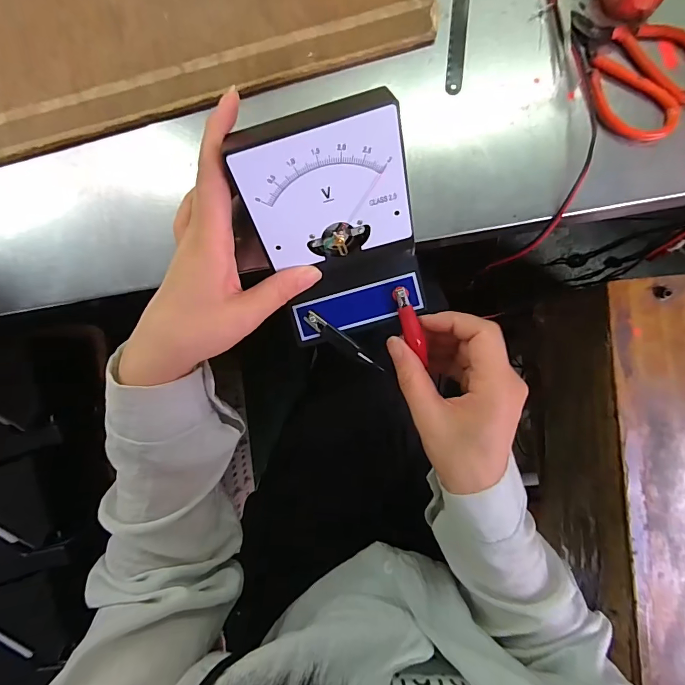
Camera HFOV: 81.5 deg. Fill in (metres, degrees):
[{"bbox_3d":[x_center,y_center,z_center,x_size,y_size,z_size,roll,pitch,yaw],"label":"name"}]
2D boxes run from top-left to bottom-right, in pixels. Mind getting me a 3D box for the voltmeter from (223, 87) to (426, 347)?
[{"bbox_3d":[-0.004,-0.066,0.239,0.096,0.079,0.117,-14,89,4],"label":"voltmeter"}]

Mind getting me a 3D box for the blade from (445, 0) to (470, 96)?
[{"bbox_3d":[0.086,-0.239,0.289,0.012,0.004,0.117,5,91,4],"label":"blade"}]

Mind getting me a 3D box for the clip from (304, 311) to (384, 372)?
[{"bbox_3d":[0.000,0.001,0.272,0.062,0.008,0.012,37,93,3],"label":"clip"}]

